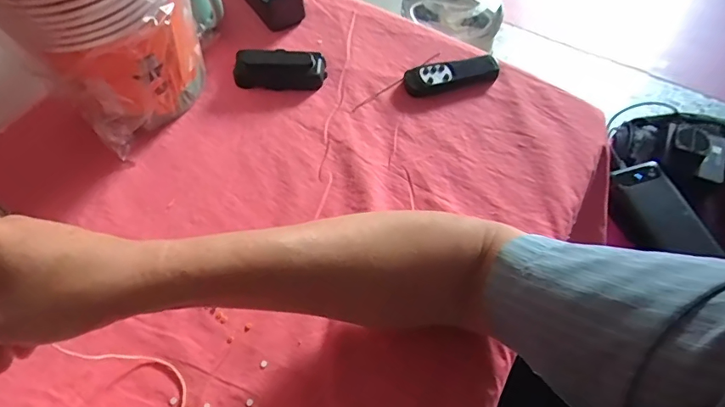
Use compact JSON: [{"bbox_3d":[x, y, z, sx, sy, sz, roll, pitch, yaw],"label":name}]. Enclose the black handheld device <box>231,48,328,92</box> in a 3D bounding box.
[{"bbox_3d":[-0.100,-0.163,0.576,0.107,0.022,0.042,4,59,2],"label":"black handheld device"}]

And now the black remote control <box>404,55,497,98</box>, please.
[{"bbox_3d":[0.108,-0.155,0.578,0.114,0.016,0.042,-13,60,-8],"label":"black remote control"}]

